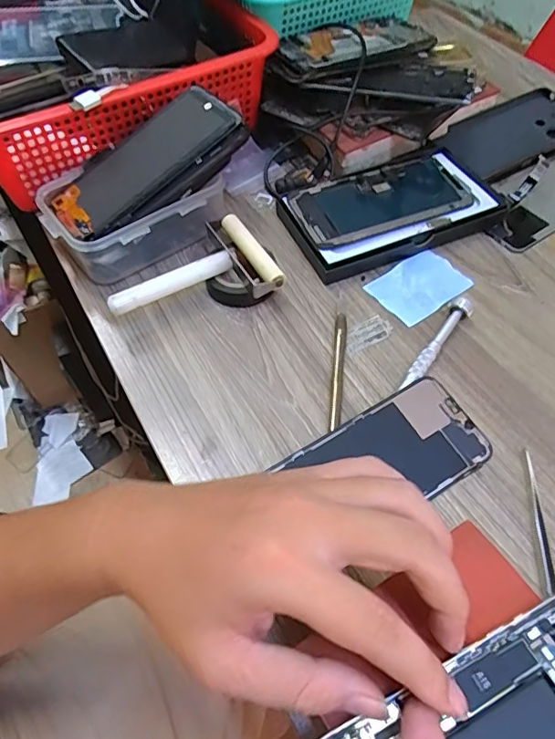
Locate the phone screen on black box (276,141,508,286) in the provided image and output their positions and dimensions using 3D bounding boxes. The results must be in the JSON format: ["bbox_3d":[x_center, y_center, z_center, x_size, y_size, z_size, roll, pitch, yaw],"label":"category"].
[{"bbox_3d":[0.103,-0.146,0.465,0.188,0.025,0.114,-20,57,-12],"label":"phone screen on black box"}]

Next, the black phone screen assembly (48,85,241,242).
[{"bbox_3d":[-0.105,-0.163,0.414,0.154,0.008,0.071,-40,61,-4],"label":"black phone screen assembly"}]

